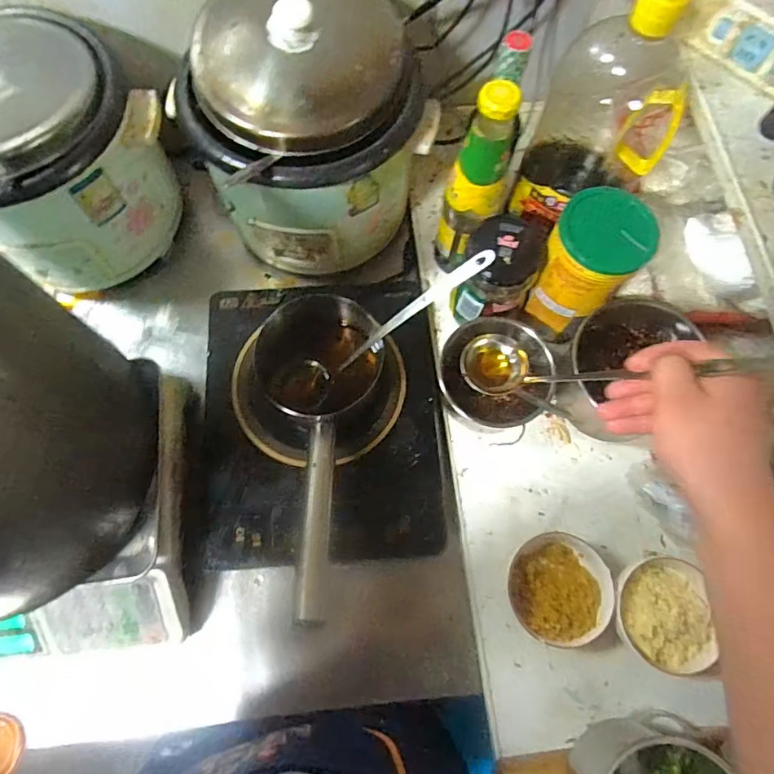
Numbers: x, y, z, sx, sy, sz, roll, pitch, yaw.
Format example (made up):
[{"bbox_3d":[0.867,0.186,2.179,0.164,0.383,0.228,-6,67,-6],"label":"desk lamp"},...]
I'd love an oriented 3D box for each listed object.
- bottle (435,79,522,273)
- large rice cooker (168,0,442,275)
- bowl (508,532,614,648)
[{"bbox_3d":[0.096,-0.216,0.558,0.051,0.248,0.054,0,72,-1],"label":"bottle"},{"bbox_3d":[-0.092,-0.302,0.608,0.242,0.250,0.225,0,72,-1],"label":"large rice cooker"},{"bbox_3d":[0.188,0.221,0.556,0.103,0.059,0.110,0,72,-1],"label":"bowl"}]

